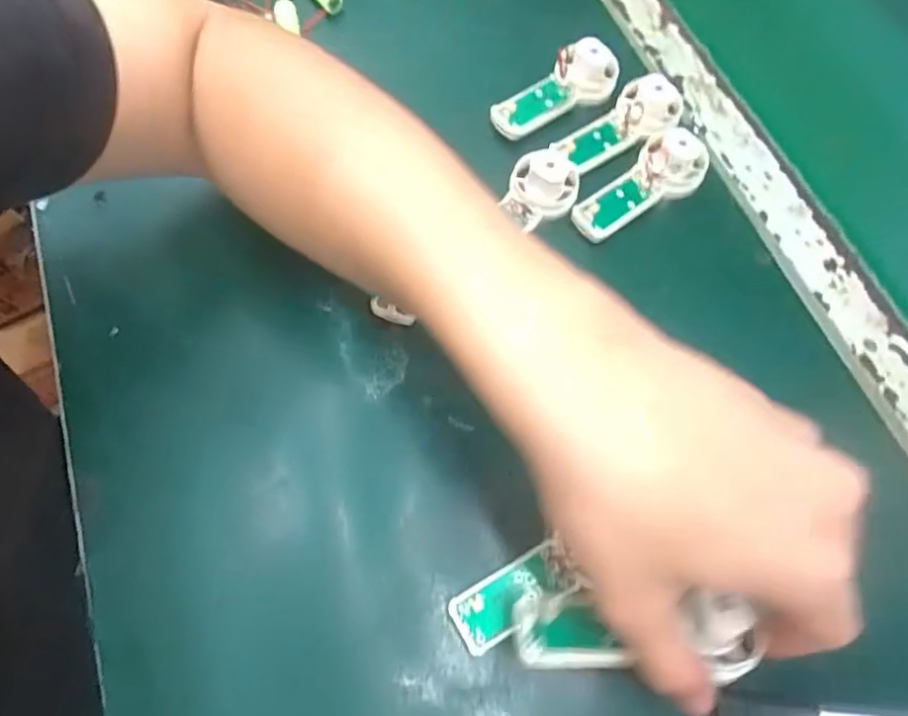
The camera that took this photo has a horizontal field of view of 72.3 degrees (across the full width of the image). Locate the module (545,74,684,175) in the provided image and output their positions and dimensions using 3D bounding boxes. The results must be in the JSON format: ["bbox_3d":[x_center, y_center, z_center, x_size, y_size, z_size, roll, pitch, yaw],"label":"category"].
[{"bbox_3d":[0.105,-0.142,0.385,0.084,0.034,0.041,-40,74,-19],"label":"module"}]

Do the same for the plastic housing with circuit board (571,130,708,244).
[{"bbox_3d":[0.108,-0.097,0.365,0.038,0.031,0.089,43,70,14],"label":"plastic housing with circuit board"}]

